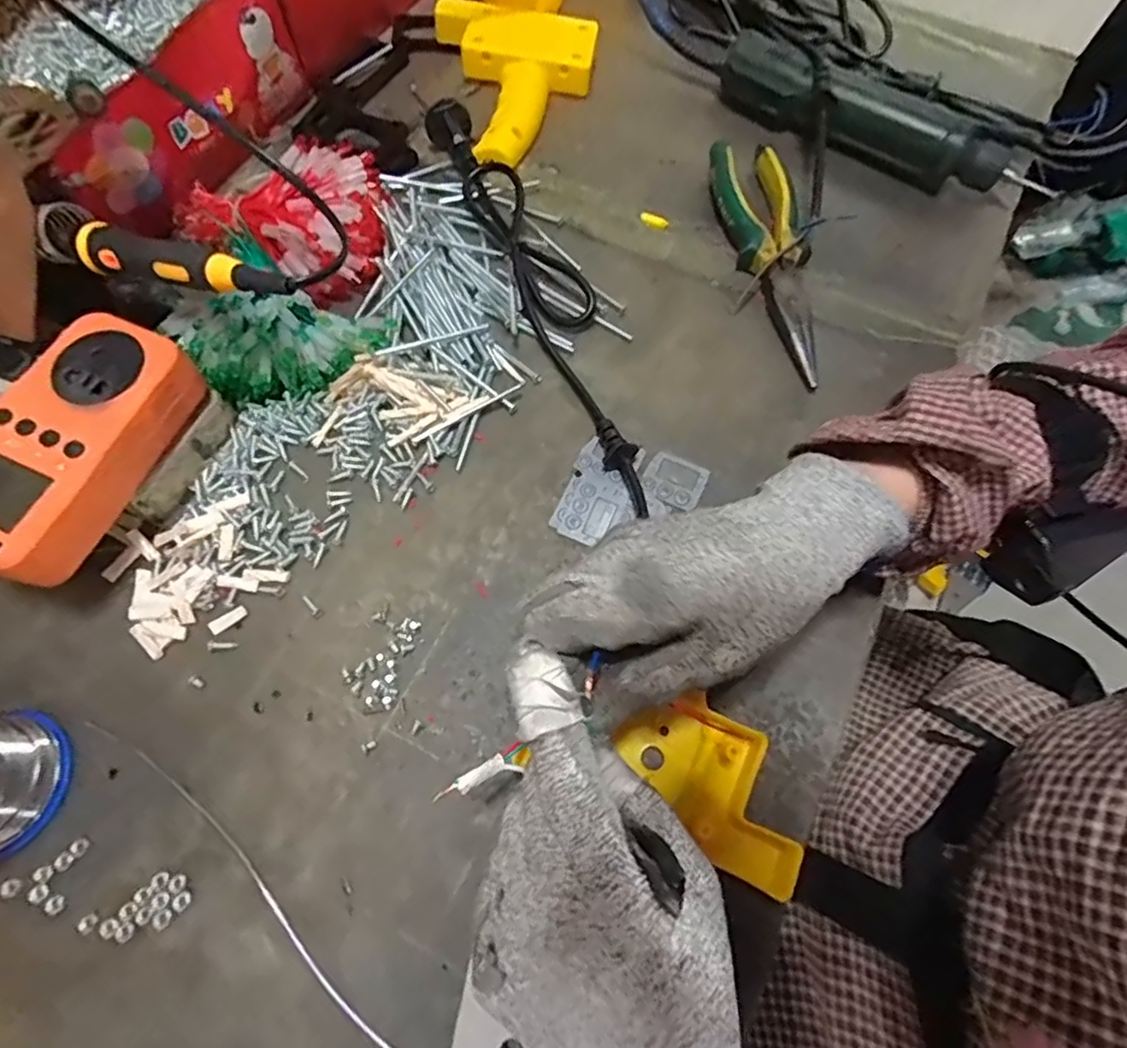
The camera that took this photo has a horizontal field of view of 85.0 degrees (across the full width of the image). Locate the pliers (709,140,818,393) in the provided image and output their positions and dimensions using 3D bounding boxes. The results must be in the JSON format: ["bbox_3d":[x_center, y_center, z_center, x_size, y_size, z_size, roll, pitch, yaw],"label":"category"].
[{"bbox_3d":[0.141,-0.177,0.407,0.049,0.022,0.199,-9,68,-6],"label":"pliers"}]

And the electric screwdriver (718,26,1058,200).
[{"bbox_3d":[0.223,-0.300,0.455,0.231,0.042,0.048,30,70,10],"label":"electric screwdriver"}]

